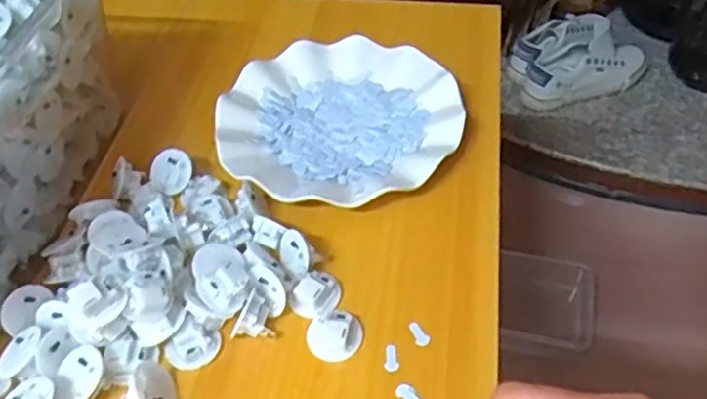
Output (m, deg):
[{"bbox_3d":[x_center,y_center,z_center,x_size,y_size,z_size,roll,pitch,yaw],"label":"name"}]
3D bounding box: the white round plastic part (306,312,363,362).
[{"bbox_3d":[-0.010,0.080,0.412,0.033,0.015,0.026,-21,49,-16],"label":"white round plastic part"}]

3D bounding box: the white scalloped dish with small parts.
[{"bbox_3d":[-0.010,-0.063,0.538,0.179,0.019,0.178,-2,47,2],"label":"white scalloped dish with small parts"}]

